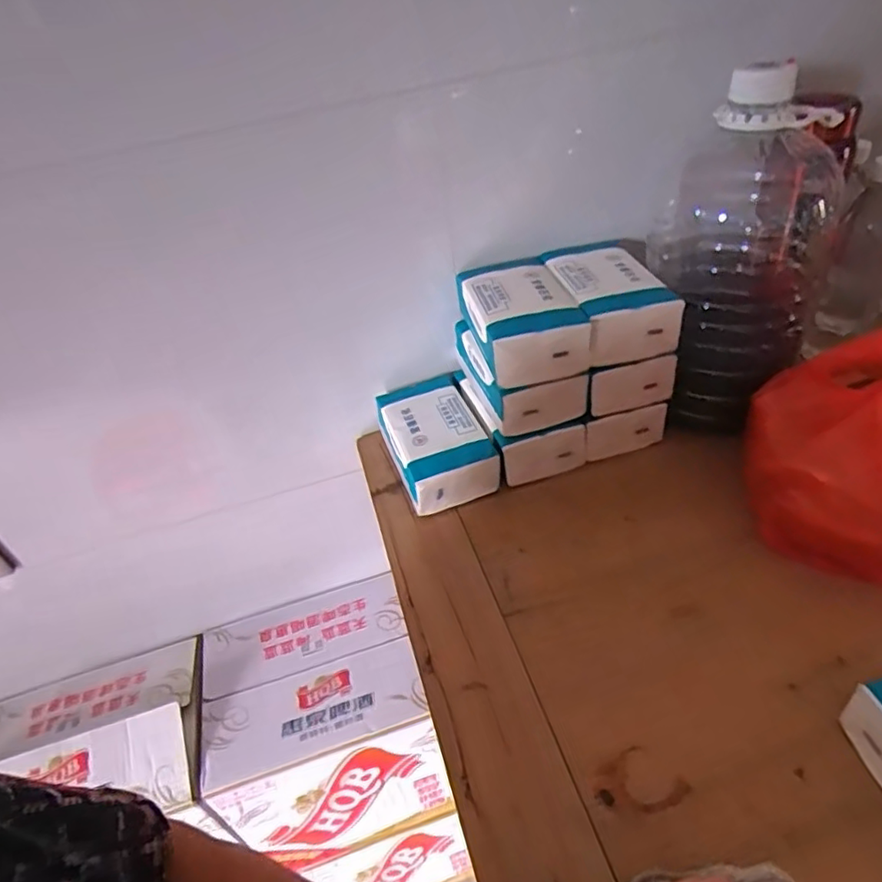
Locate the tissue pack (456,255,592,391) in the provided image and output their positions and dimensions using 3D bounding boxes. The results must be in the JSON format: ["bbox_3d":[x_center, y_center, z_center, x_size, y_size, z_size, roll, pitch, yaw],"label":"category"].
[{"bbox_3d":[0.075,-0.124,0.610,0.096,0.059,0.156,-13,40,-3],"label":"tissue pack"}]

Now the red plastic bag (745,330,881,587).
[{"bbox_3d":[0.358,0.011,0.525,0.178,0.137,0.171,13,43,23],"label":"red plastic bag"}]

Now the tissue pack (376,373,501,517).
[{"bbox_3d":[-0.009,-0.002,0.662,0.094,0.059,0.159,-18,40,-13],"label":"tissue pack"}]

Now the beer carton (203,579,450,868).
[{"bbox_3d":[-0.156,0.389,0.870,0.278,0.256,0.226,-17,40,-7],"label":"beer carton"}]

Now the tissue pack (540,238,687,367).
[{"bbox_3d":[0.163,-0.148,0.625,0.092,0.058,0.163,-14,40,-4],"label":"tissue pack"}]

